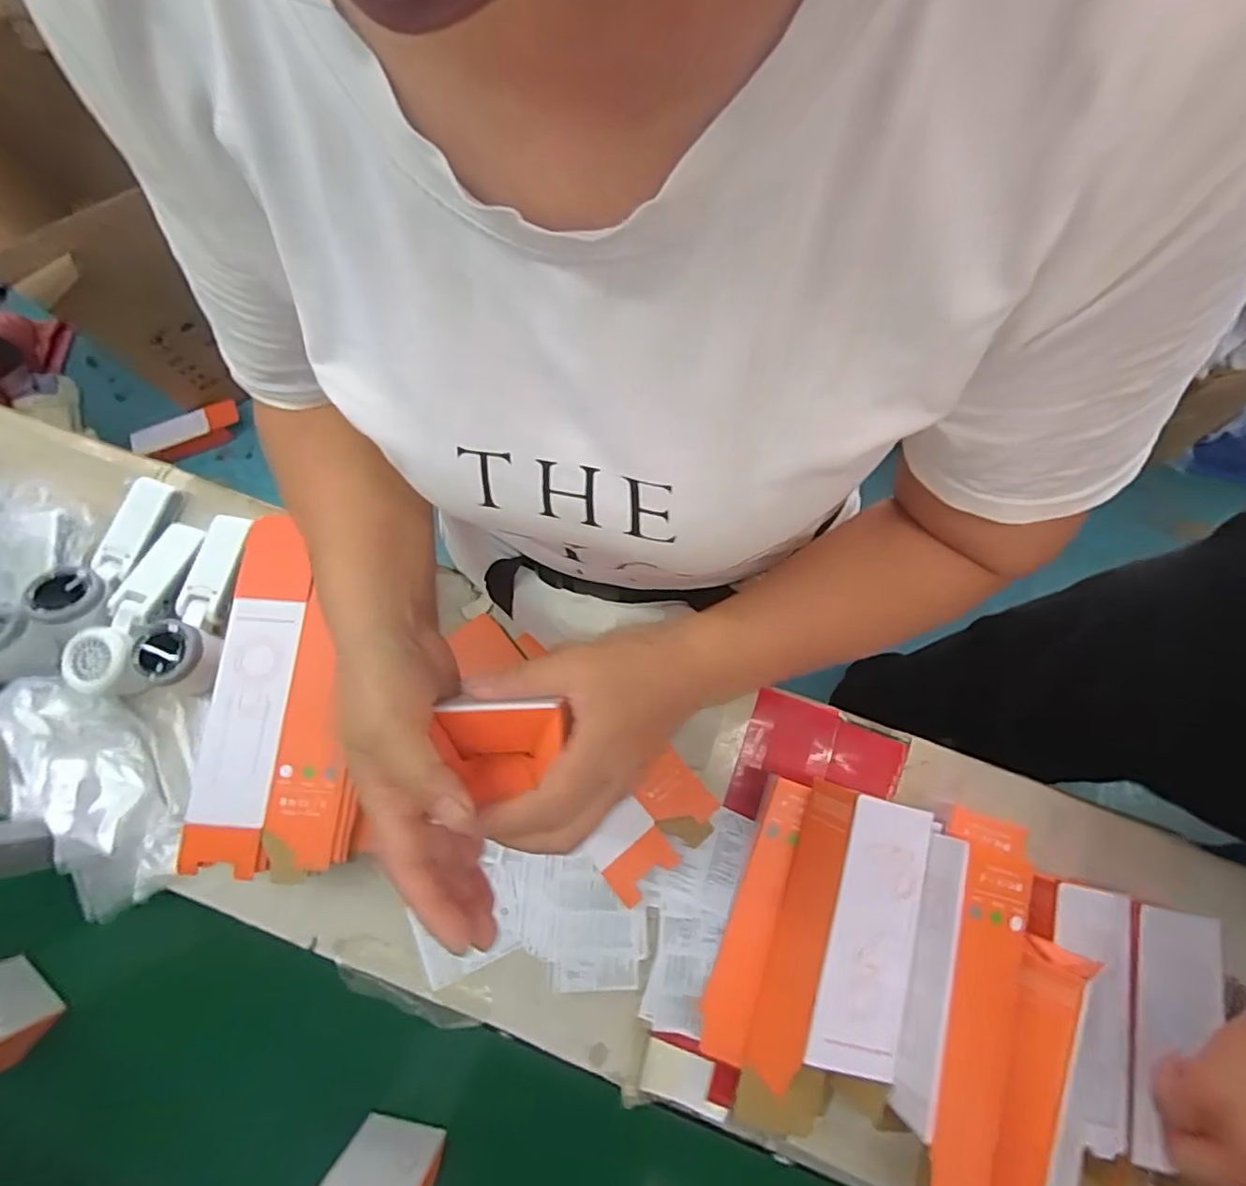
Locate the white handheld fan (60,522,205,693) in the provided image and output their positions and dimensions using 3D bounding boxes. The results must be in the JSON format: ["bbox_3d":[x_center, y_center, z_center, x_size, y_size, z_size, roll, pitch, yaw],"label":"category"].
[{"bbox_3d":[-0.443,0.009,0.551,0.054,0.031,0.161,14,77,4],"label":"white handheld fan"}]

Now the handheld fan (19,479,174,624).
[{"bbox_3d":[-0.489,-0.044,0.569,0.069,0.029,0.156,15,62,5],"label":"handheld fan"}]

